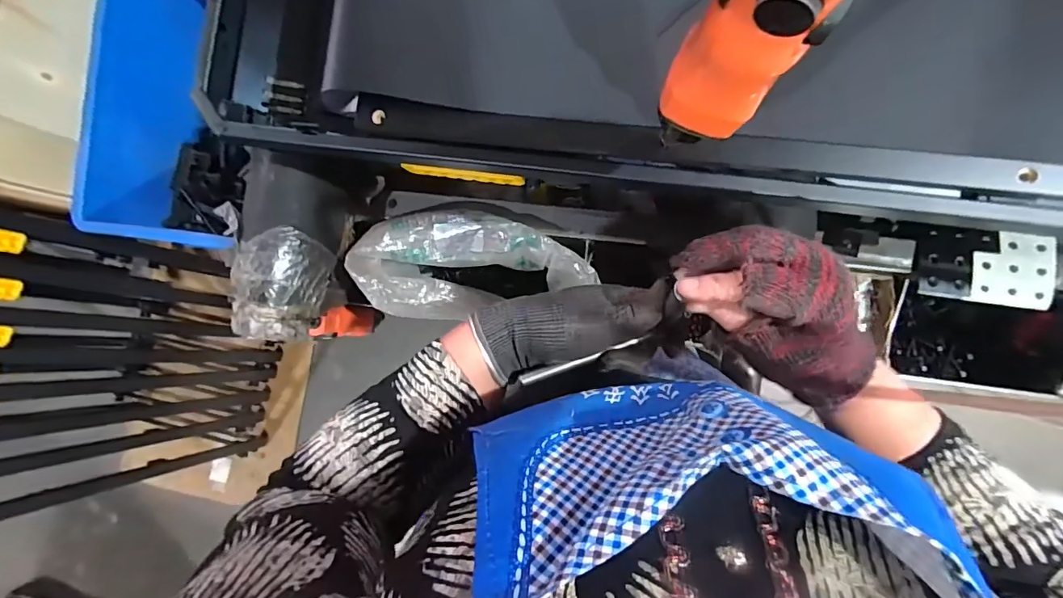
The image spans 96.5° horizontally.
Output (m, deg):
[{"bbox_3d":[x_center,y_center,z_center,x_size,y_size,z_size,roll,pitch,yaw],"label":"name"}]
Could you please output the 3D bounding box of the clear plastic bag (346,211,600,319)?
[{"bbox_3d":[-0.063,-0.038,0.587,0.282,0.096,0.146,-7,87,7],"label":"clear plastic bag"}]

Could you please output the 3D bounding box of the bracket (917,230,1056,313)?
[{"bbox_3d":[0.488,-0.035,0.509,0.127,0.007,0.078,8,85,7],"label":"bracket"}]

